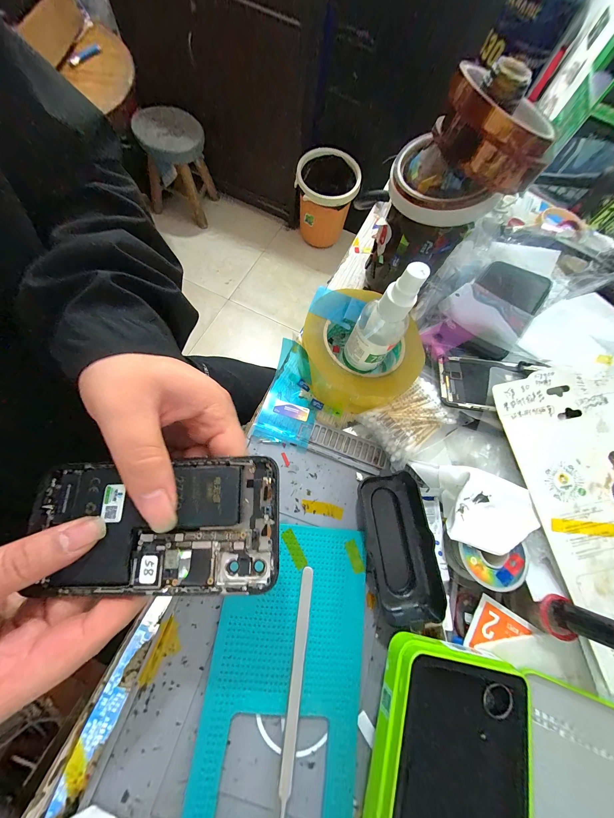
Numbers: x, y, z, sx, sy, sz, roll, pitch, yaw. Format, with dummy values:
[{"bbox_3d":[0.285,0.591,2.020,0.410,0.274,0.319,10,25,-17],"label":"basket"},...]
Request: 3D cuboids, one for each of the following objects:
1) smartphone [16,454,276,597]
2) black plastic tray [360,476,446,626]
[{"bbox_3d":[-0.087,0.065,0.146,0.142,0.012,0.068,-2,69,-1],"label":"smartphone"},{"bbox_3d":[0.078,0.116,0.224,0.051,0.028,0.111,-5,72,-9],"label":"black plastic tray"}]

